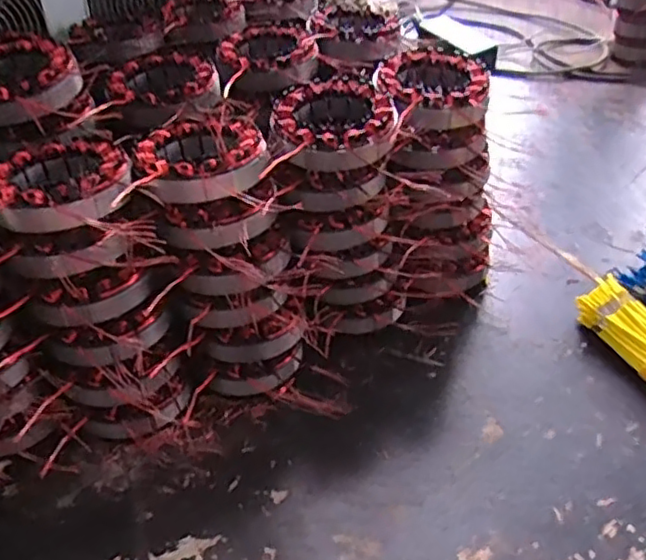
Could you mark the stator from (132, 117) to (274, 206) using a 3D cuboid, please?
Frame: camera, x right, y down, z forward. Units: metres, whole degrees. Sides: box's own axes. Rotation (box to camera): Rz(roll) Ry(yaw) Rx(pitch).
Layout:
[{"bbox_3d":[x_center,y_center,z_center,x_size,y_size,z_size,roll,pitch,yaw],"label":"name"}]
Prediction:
[{"bbox_3d":[-0.080,-0.084,0.427,0.083,0.025,0.090,-4,40,-5],"label":"stator"}]

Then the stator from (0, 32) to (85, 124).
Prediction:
[{"bbox_3d":[-0.222,-0.143,0.461,0.081,0.034,0.099,-24,45,-27],"label":"stator"}]

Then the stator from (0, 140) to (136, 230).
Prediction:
[{"bbox_3d":[-0.163,-0.064,0.404,0.085,0.026,0.083,0,39,0],"label":"stator"}]

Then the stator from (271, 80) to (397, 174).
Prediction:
[{"bbox_3d":[0.009,-0.113,0.458,0.083,0.033,0.091,-4,40,-5],"label":"stator"}]

